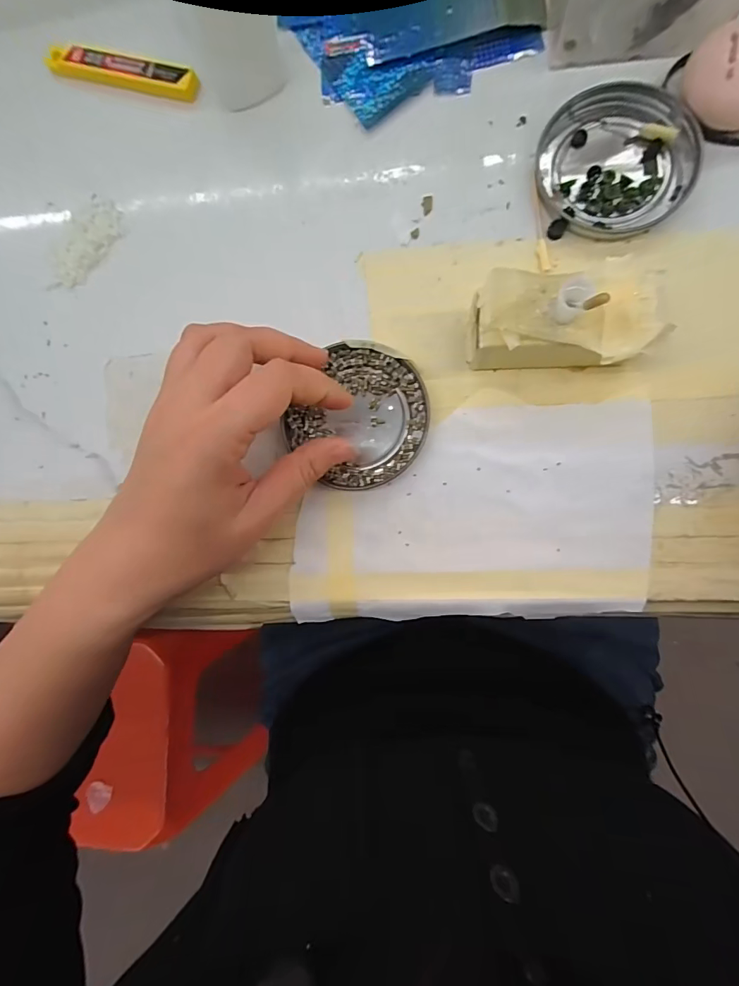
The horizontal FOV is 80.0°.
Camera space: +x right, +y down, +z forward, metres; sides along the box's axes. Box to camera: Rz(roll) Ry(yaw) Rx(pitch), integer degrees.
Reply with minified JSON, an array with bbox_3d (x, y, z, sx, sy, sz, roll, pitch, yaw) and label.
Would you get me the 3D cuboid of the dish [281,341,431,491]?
[{"bbox_3d":[-0.003,-0.041,0.241,0.070,0.011,0.074,0,87,8],"label":"dish"}]

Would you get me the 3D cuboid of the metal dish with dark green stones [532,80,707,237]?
[{"bbox_3d":[0.129,-0.176,0.232,0.075,0.007,0.077,-1,86,8],"label":"metal dish with dark green stones"}]

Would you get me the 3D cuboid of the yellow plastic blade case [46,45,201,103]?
[{"bbox_3d":[-0.152,-0.260,0.273,0.099,0.011,0.020,17,90,8],"label":"yellow plastic blade case"}]

